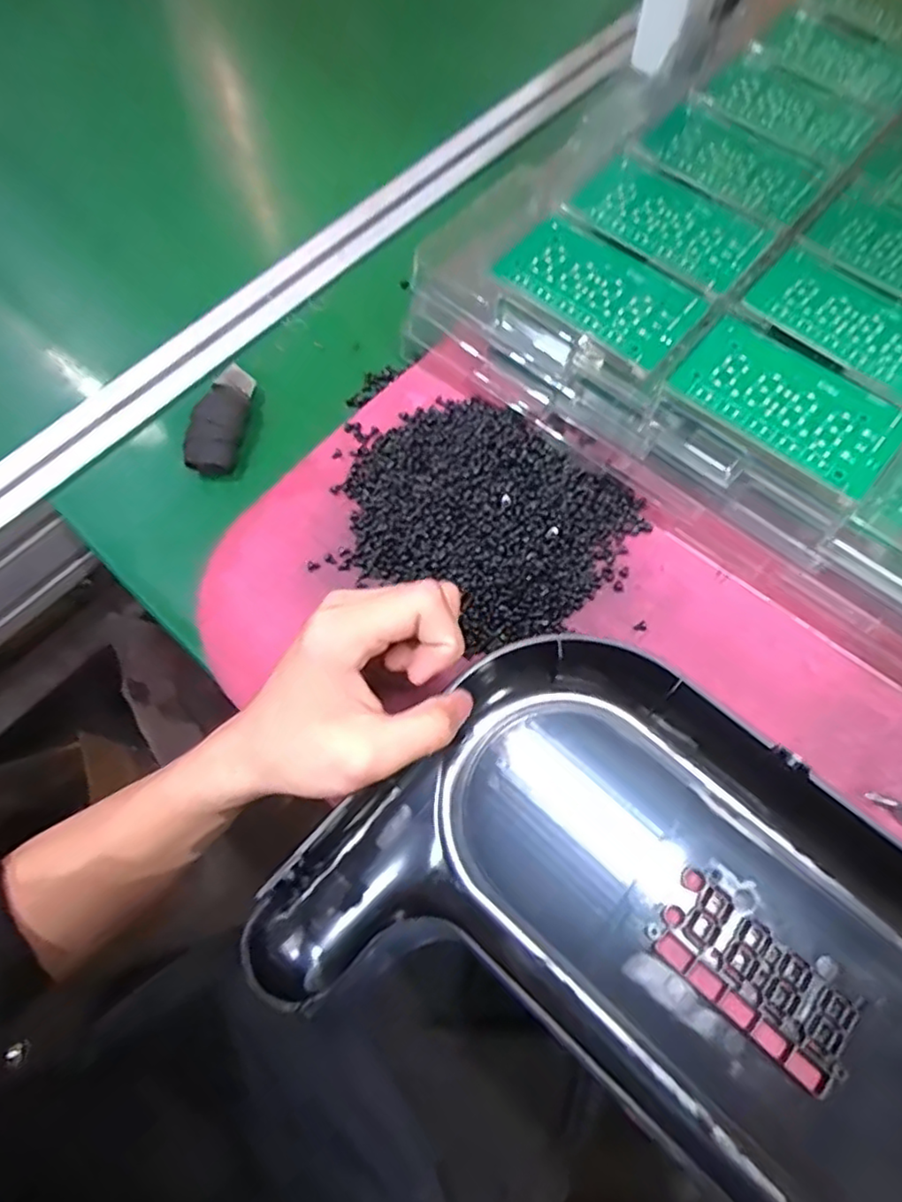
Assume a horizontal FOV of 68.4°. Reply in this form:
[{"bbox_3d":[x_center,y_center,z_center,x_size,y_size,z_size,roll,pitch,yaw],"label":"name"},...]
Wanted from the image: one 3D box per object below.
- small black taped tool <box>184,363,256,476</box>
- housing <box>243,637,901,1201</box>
[{"bbox_3d":[-0.138,-0.109,0.398,0.028,0.019,0.069,7,66,4],"label":"small black taped tool"},{"bbox_3d":[0.173,0.212,0.237,0.498,0.046,0.208,37,71,16],"label":"housing"}]

